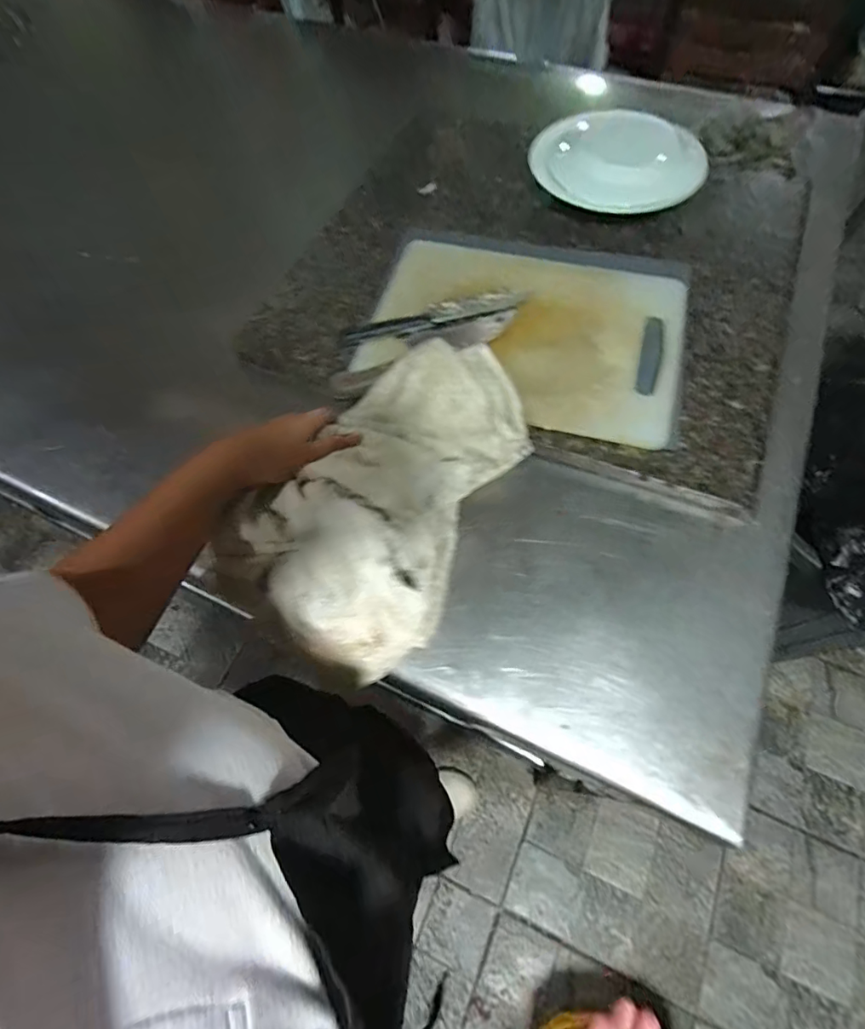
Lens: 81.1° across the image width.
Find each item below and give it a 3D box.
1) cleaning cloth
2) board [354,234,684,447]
[{"bbox_3d":[-0.038,-0.032,0.464,0.177,0.107,0.320,24,67,11],"label":"cleaning cloth"},{"bbox_3d":[0.109,-0.230,0.582,0.350,0.016,0.289,14,64,6],"label":"board"}]

